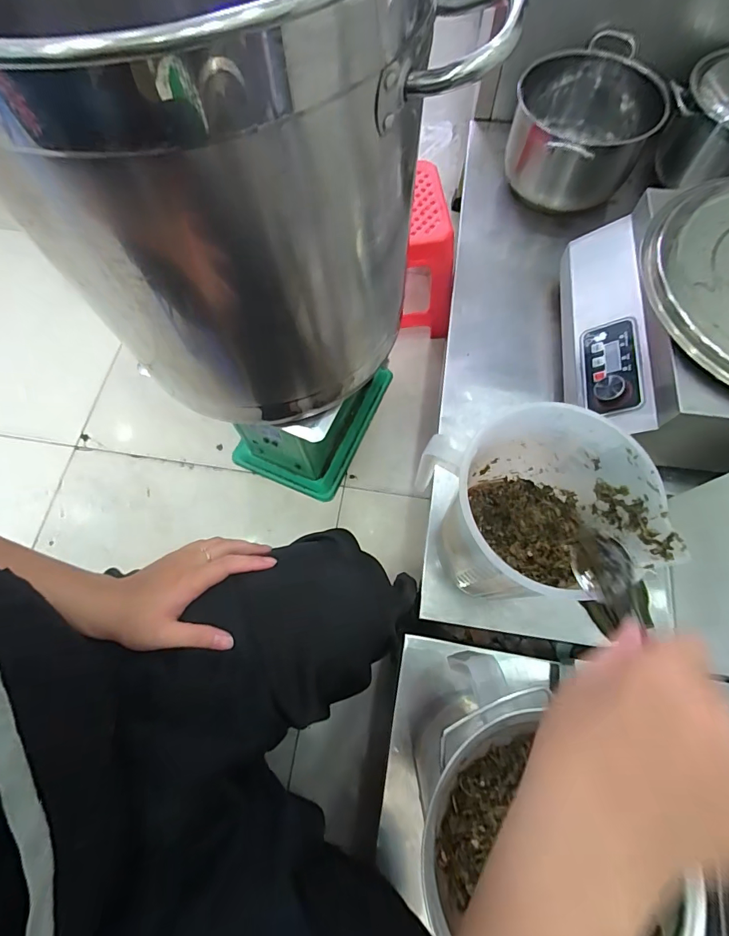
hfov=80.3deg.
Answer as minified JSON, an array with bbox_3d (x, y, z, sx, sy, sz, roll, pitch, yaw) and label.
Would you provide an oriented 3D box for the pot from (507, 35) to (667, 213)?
[{"bbox_3d":[0.424,-0.662,0.874,0.254,0.164,0.293,21,71,9],"label":"pot"}]

